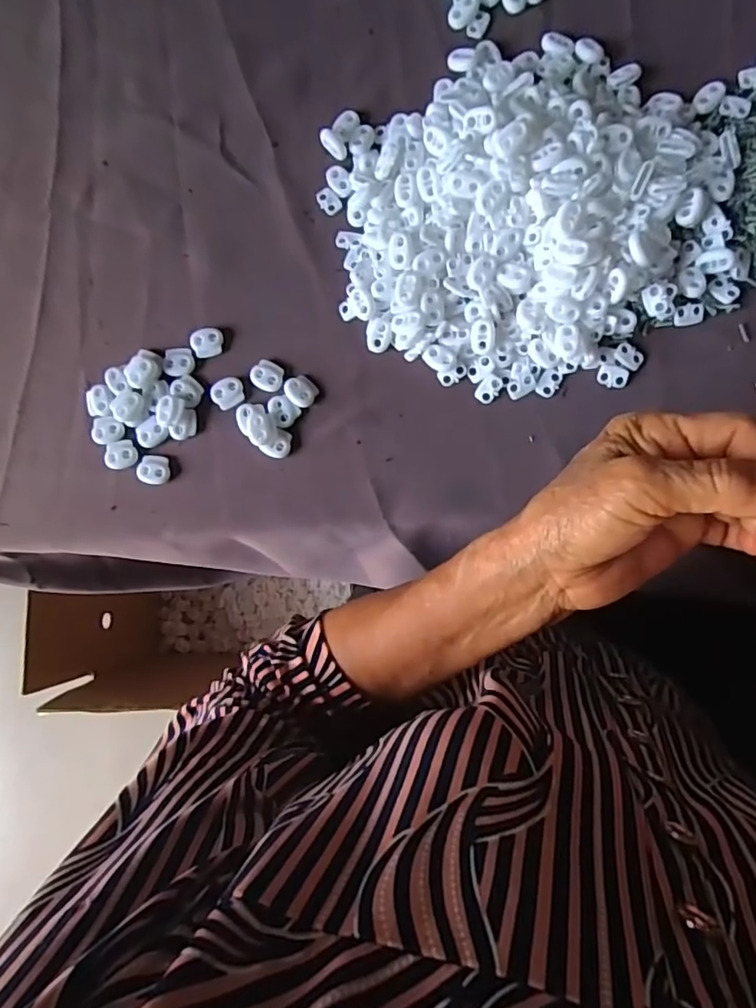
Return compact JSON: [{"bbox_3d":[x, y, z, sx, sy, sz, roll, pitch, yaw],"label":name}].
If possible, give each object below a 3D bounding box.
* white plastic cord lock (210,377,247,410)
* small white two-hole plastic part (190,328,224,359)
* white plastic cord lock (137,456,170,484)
[{"bbox_3d":[-0.100,-0.074,0.384,0.022,0.004,0.019,-29,85,2],"label":"white plastic cord lock"},{"bbox_3d":[-0.115,-0.110,0.387,0.021,0.006,0.019,-15,86,3],"label":"small white two-hole plastic part"},{"bbox_3d":[-0.151,-0.023,0.386,0.021,0.004,0.019,3,87,4],"label":"white plastic cord lock"}]

